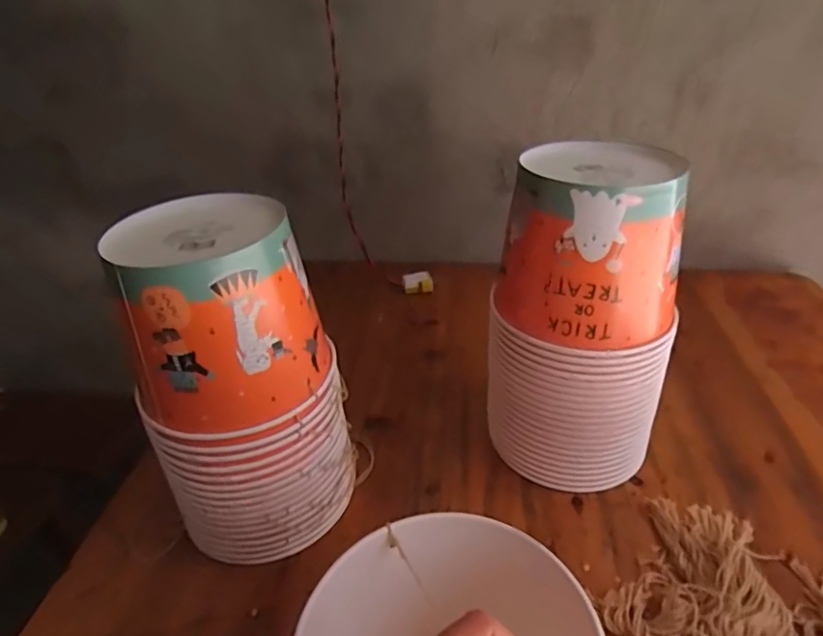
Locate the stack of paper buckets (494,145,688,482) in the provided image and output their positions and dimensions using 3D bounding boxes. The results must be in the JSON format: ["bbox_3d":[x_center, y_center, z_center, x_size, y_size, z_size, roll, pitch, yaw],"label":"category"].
[{"bbox_3d":[0.149,0.008,0.502,0.125,0.291,0.138,-22,38,-27],"label":"stack of paper buckets"}]

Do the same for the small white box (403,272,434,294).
[{"bbox_3d":[0.010,-0.057,0.863,0.045,0.023,0.031,-3,33,0],"label":"small white box"}]

